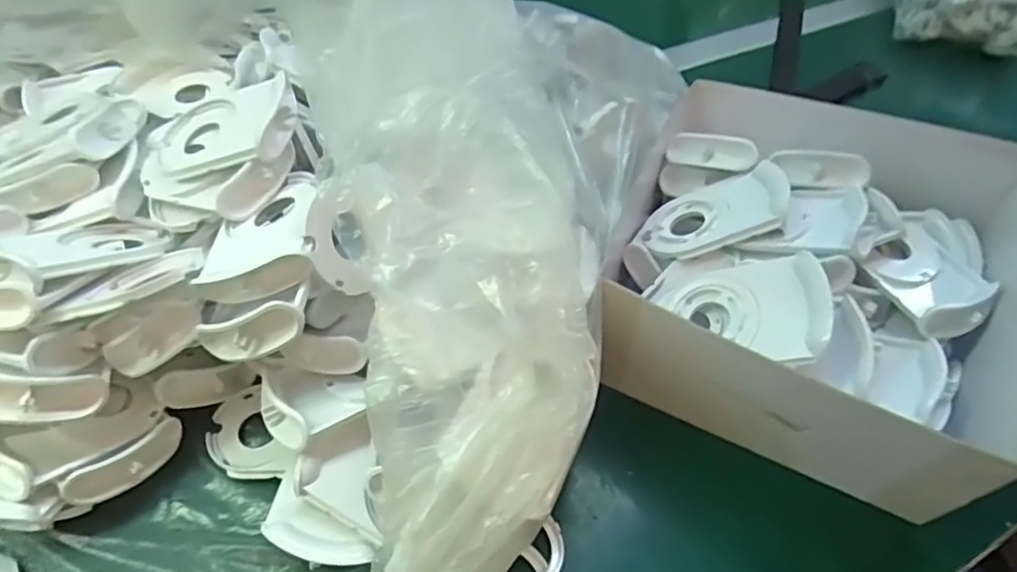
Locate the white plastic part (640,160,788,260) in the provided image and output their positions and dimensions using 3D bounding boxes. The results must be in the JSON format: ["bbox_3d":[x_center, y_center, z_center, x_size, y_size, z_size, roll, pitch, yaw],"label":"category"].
[{"bbox_3d":[0.122,-0.042,0.377,0.083,0.011,0.053,-21,39,22],"label":"white plastic part"}]

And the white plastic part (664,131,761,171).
[{"bbox_3d":[0.127,-0.084,0.397,0.056,0.020,0.006,15,6,31],"label":"white plastic part"}]

